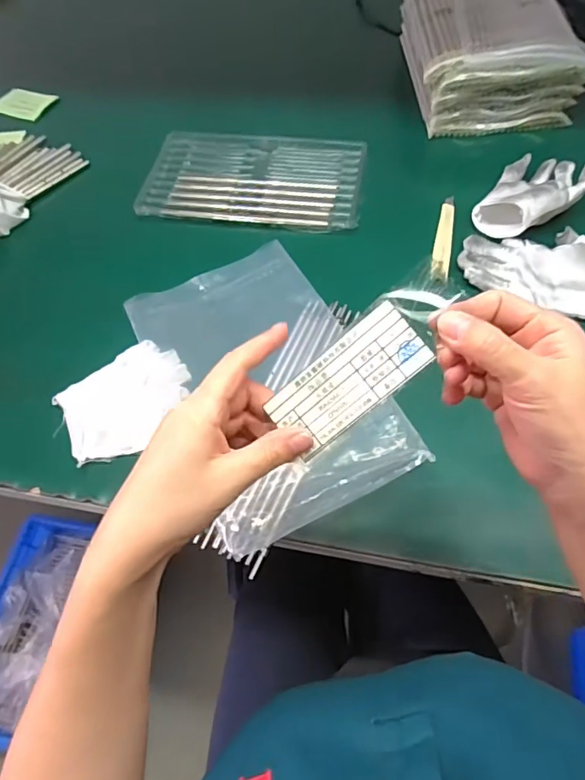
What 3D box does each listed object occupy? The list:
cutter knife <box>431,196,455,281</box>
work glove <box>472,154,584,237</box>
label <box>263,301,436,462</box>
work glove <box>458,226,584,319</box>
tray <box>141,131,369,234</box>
[{"bbox_3d":[0.176,-0.180,0.590,0.020,0.004,0.134,9,61,9],"label":"cutter knife"},{"bbox_3d":[0.277,-0.226,0.580,0.096,0.042,0.127,31,66,20],"label":"work glove"},{"bbox_3d":[0.030,-0.004,0.285,0.092,0.004,0.040,-40,83,17],"label":"label"},{"bbox_3d":[0.267,-0.134,0.544,0.161,0.025,0.091,26,65,18],"label":"work glove"},{"bbox_3d":[-0.048,-0.278,0.662,0.277,0.014,0.164,9,61,9],"label":"tray"}]

